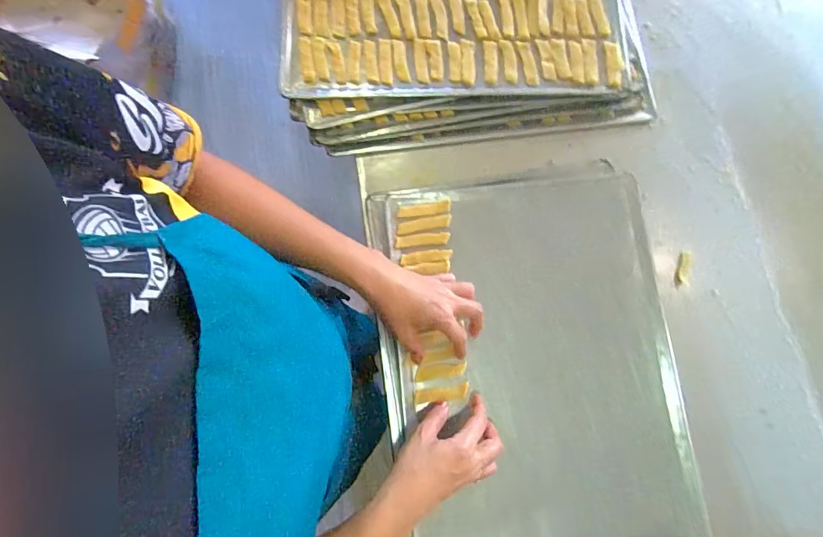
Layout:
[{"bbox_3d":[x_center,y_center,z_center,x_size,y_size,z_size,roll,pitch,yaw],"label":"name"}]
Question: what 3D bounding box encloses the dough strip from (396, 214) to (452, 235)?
[{"bbox_3d":[0.016,-0.056,0.545,0.070,0.004,0.015,-11,76,-1],"label":"dough strip"}]

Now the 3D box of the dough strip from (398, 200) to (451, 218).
[{"bbox_3d":[0.016,-0.076,0.552,0.068,0.004,0.015,-9,76,0],"label":"dough strip"}]

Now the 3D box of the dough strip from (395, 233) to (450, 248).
[{"bbox_3d":[0.015,-0.037,0.548,0.069,0.004,0.016,-6,76,0],"label":"dough strip"}]

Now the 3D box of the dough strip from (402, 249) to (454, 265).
[{"bbox_3d":[0.019,-0.014,0.544,0.065,0.004,0.014,-7,76,0],"label":"dough strip"}]

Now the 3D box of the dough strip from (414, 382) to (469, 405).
[{"bbox_3d":[0.037,0.152,0.516,0.065,0.010,0.016,-9,76,-4],"label":"dough strip"}]

